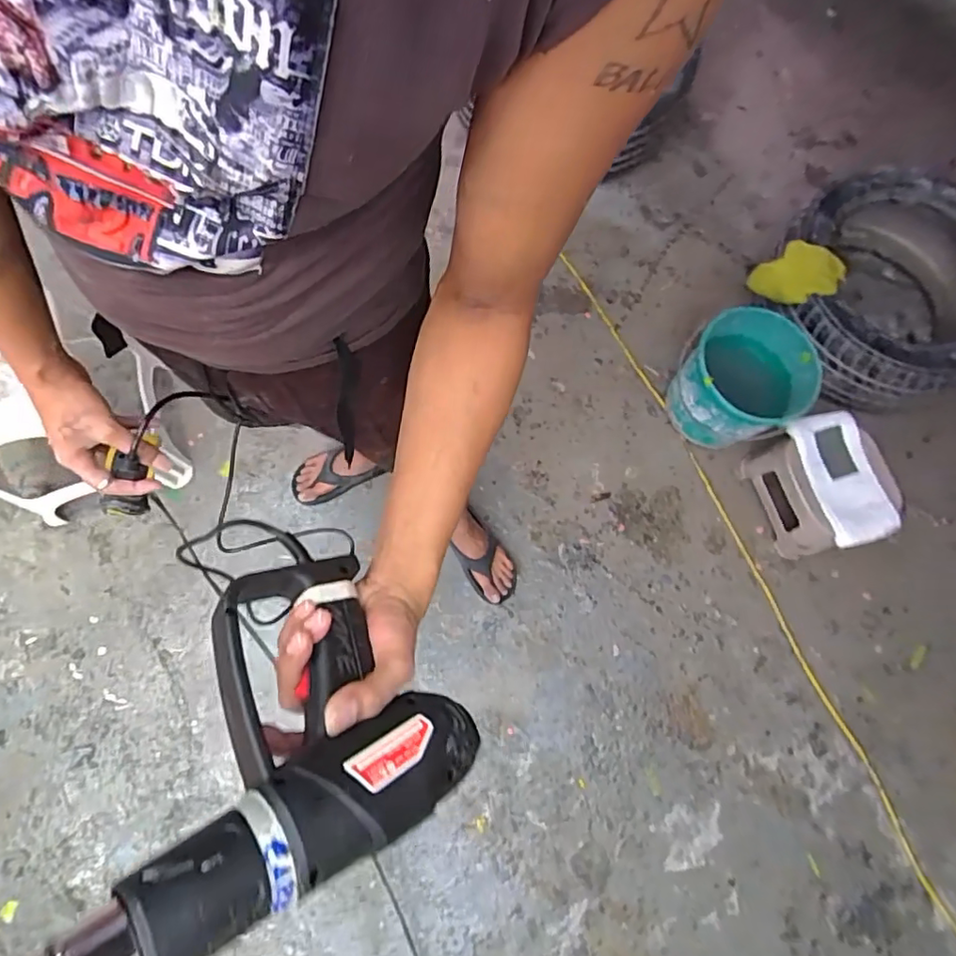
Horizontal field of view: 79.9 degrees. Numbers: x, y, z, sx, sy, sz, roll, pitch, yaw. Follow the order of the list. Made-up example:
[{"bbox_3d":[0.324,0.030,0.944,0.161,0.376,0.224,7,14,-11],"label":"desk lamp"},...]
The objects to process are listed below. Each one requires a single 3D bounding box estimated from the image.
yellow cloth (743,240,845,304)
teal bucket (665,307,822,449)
[{"bbox_3d":[0.835,-0.528,1.476,0.229,0.095,0.162,-12,76,-6],"label":"yellow cloth"},{"bbox_3d":[0.645,-0.239,1.427,0.268,0.276,0.281,1,75,-2],"label":"teal bucket"}]

